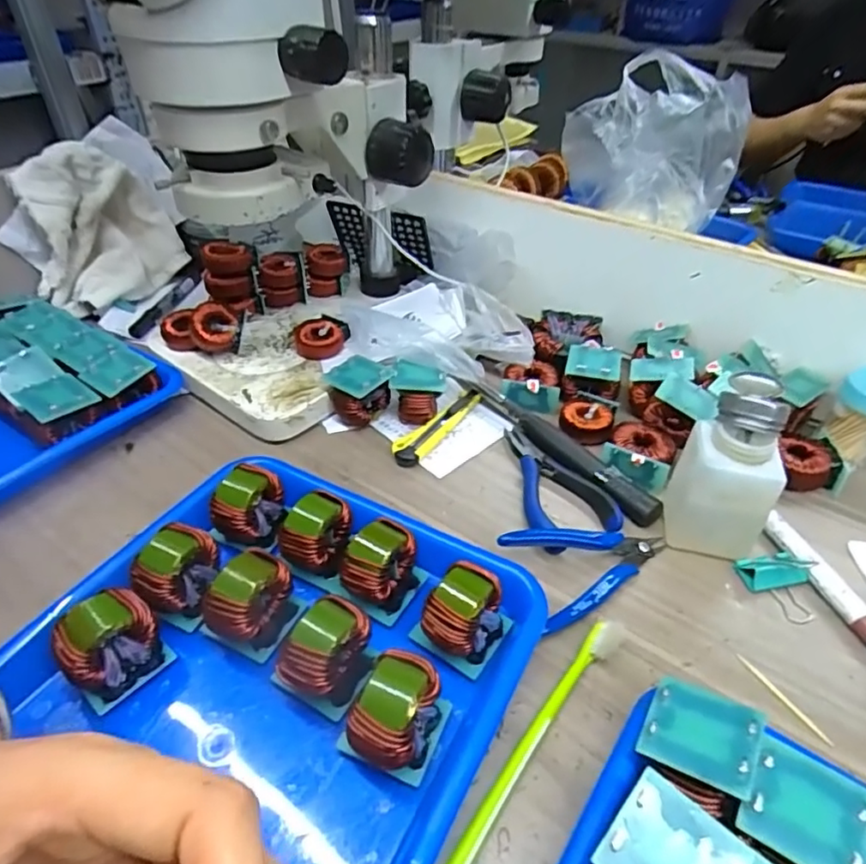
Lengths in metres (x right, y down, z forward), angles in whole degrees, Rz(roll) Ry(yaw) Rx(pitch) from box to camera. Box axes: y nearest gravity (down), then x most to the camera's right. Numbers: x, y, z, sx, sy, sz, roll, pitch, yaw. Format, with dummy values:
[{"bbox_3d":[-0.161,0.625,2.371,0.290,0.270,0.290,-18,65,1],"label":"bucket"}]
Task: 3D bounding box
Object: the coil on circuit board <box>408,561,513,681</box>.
[{"bbox_3d":[0.017,0.103,0.336,0.045,0.038,0.047,30,48,30],"label":"coil on circuit board"}]

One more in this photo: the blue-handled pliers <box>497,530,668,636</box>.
[{"bbox_3d":[0.106,0.087,0.389,0.113,0.011,0.064,-7,56,-25],"label":"blue-handled pliers"}]

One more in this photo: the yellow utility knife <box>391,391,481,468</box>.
[{"bbox_3d":[0.006,-0.008,0.498,0.025,0.011,0.110,27,47,27],"label":"yellow utility knife"}]

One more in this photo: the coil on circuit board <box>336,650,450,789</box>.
[{"bbox_3d":[-0.018,0.141,0.295,0.043,0.042,0.048,17,43,18],"label":"coil on circuit board"}]

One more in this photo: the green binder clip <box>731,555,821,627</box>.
[{"bbox_3d":[0.228,0.095,0.378,0.039,0.022,0.046,-6,41,-8],"label":"green binder clip"}]

